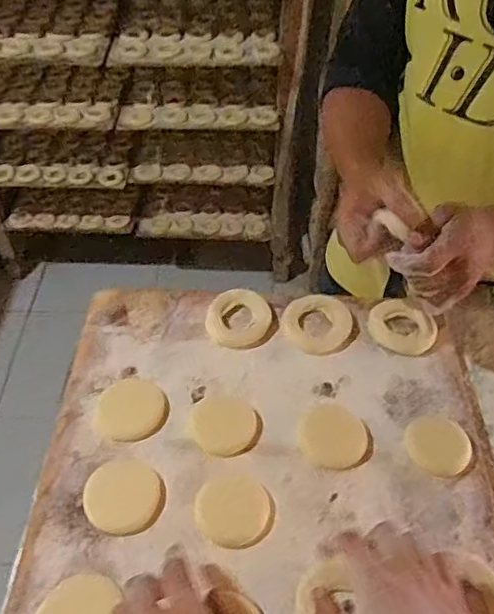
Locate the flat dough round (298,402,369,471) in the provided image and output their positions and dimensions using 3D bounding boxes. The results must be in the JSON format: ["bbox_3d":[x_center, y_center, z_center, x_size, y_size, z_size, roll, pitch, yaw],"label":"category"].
[{"bbox_3d":[0.085,0.127,0.584,0.066,0.004,0.069,0,49,0],"label":"flat dough round"}]

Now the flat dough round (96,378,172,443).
[{"bbox_3d":[-0.118,0.104,0.603,0.070,0.005,0.072,0,49,0],"label":"flat dough round"}]

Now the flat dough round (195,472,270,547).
[{"bbox_3d":[-0.013,0.184,0.536,0.066,0.004,0.063,-4,49,-4],"label":"flat dough round"}]

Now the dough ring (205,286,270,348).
[{"bbox_3d":[-0.009,0.011,0.671,0.072,0.013,0.074,0,49,0],"label":"dough ring"}]

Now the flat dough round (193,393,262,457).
[{"bbox_3d":[-0.021,0.119,0.593,0.063,0.004,0.069,0,49,0],"label":"flat dough round"}]

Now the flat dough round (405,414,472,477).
[{"bbox_3d":[0.189,0.136,0.579,0.061,0.007,0.061,0,55,1],"label":"flat dough round"}]

